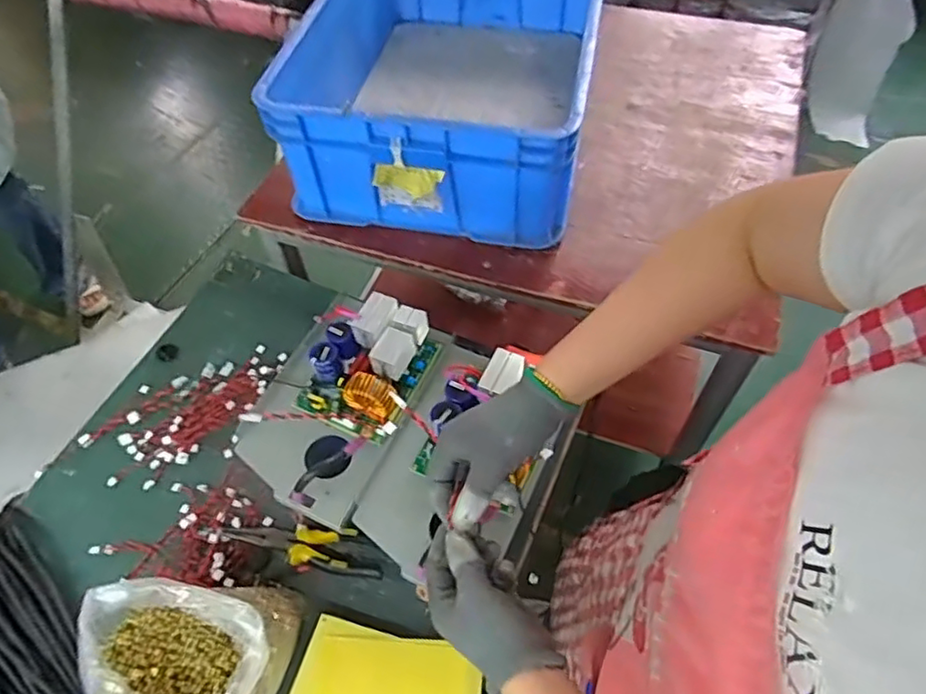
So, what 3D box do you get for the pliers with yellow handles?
[{"bbox_3d":[-0.186,0.231,0.729,0.190,0.021,0.051,9,56,8],"label":"pliers with yellow handles"}]

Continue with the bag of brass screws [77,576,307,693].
[{"bbox_3d":[-0.254,0.294,0.589,0.168,0.118,0.152,-8,55,-3],"label":"bag of brass screws"}]

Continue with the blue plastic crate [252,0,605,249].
[{"bbox_3d":[-0.013,-0.453,1.025,0.436,0.217,0.603,8,55,8],"label":"blue plastic crate"}]

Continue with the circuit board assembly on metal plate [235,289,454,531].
[{"bbox_3d":[-0.147,0.043,0.725,0.170,0.094,0.270,20,58,16],"label":"circuit board assembly on metal plate"}]

